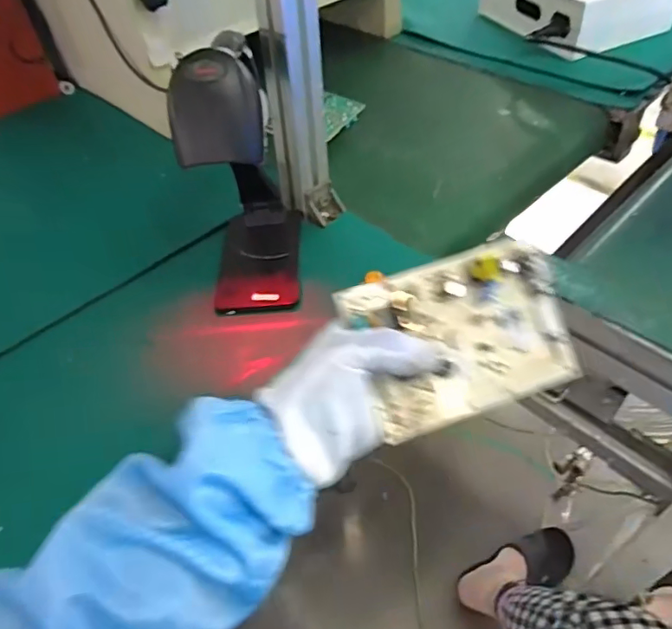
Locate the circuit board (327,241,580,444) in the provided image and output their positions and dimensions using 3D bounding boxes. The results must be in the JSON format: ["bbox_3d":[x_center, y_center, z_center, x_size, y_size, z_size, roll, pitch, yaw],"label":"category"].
[{"bbox_3d":[0.084,0.013,0.337,0.138,0.026,0.103,-18,88,-10],"label":"circuit board"}]

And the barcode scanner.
[{"bbox_3d":[-0.084,-0.125,0.463,0.079,0.207,0.148,-5,48,2],"label":"barcode scanner"}]

